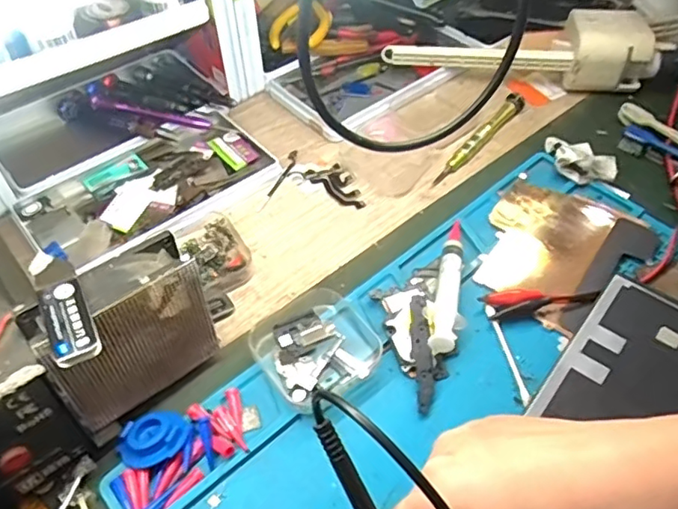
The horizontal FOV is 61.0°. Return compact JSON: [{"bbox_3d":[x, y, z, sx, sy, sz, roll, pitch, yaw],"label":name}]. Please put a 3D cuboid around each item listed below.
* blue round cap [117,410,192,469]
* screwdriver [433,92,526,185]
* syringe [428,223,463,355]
[{"bbox_3d":[-0.095,0.094,0.297,0.035,0.009,0.027,-12,50,-9],"label":"blue round cap"},{"bbox_3d":[0.114,-0.095,0.463,0.015,0.016,0.117,32,57,26],"label":"screwdriver"},{"bbox_3d":[0.070,0.016,0.355,0.016,0.018,0.106,10,50,10],"label":"syringe"}]

